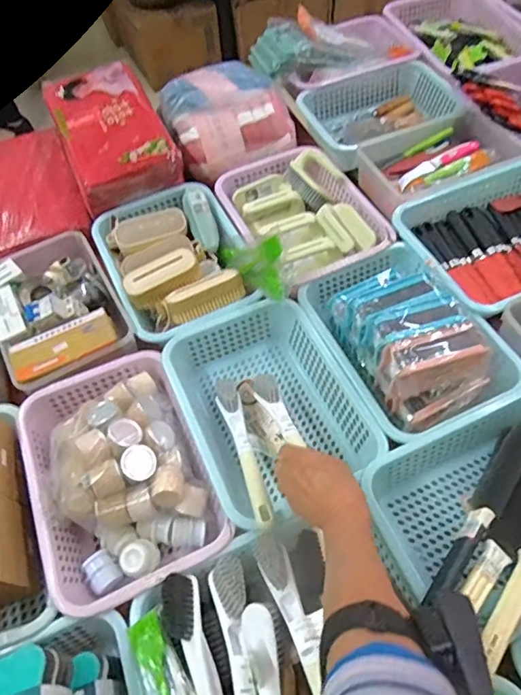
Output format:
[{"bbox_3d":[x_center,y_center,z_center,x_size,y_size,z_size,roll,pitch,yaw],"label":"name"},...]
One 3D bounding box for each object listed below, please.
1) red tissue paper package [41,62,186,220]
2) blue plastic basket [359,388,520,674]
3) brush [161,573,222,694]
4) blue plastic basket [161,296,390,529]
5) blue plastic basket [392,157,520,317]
[{"bbox_3d":[-0.286,-0.412,0.952,0.187,0.083,0.339,-23,59,-10],"label":"red tissue paper package"},{"bbox_3d":[0.295,0.193,0.603,0.315,0.101,0.224,-25,60,-11],"label":"blue plastic basket"},{"bbox_3d":[-0.050,0.342,0.472,0.040,0.027,0.250,-22,44,-10],"label":"brush"},{"bbox_3d":[0.012,0.084,0.707,0.228,0.083,0.312,-24,59,-11],"label":"blue plastic basket"},{"bbox_3d":[0.417,-0.198,0.844,0.352,0.092,0.281,-22,59,-10],"label":"blue plastic basket"}]

